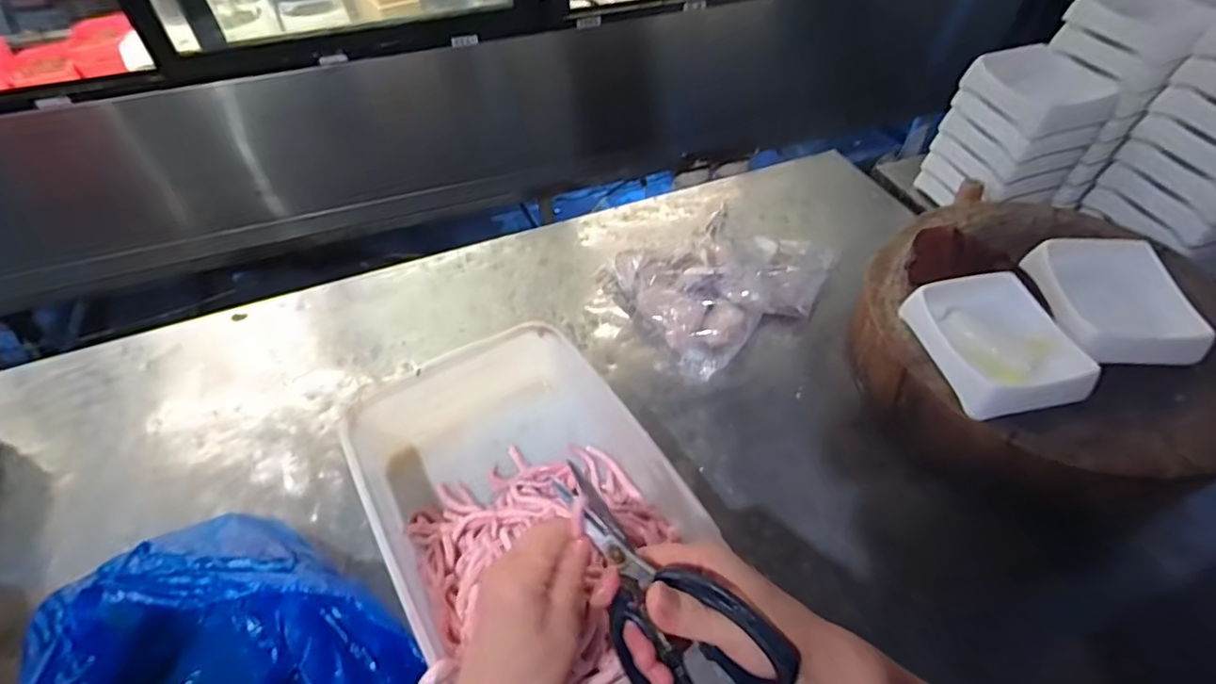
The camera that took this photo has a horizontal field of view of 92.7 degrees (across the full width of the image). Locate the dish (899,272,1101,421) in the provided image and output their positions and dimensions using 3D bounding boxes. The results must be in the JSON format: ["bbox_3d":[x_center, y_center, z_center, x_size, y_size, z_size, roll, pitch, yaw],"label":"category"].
[{"bbox_3d":[0.403,-0.002,0.609,0.124,0.043,0.163,-11,50,-10],"label":"dish"}]

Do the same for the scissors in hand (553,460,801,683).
[{"bbox_3d":[0.022,0.163,0.346,0.161,0.116,0.019,31,29,23],"label":"scissors in hand"}]

